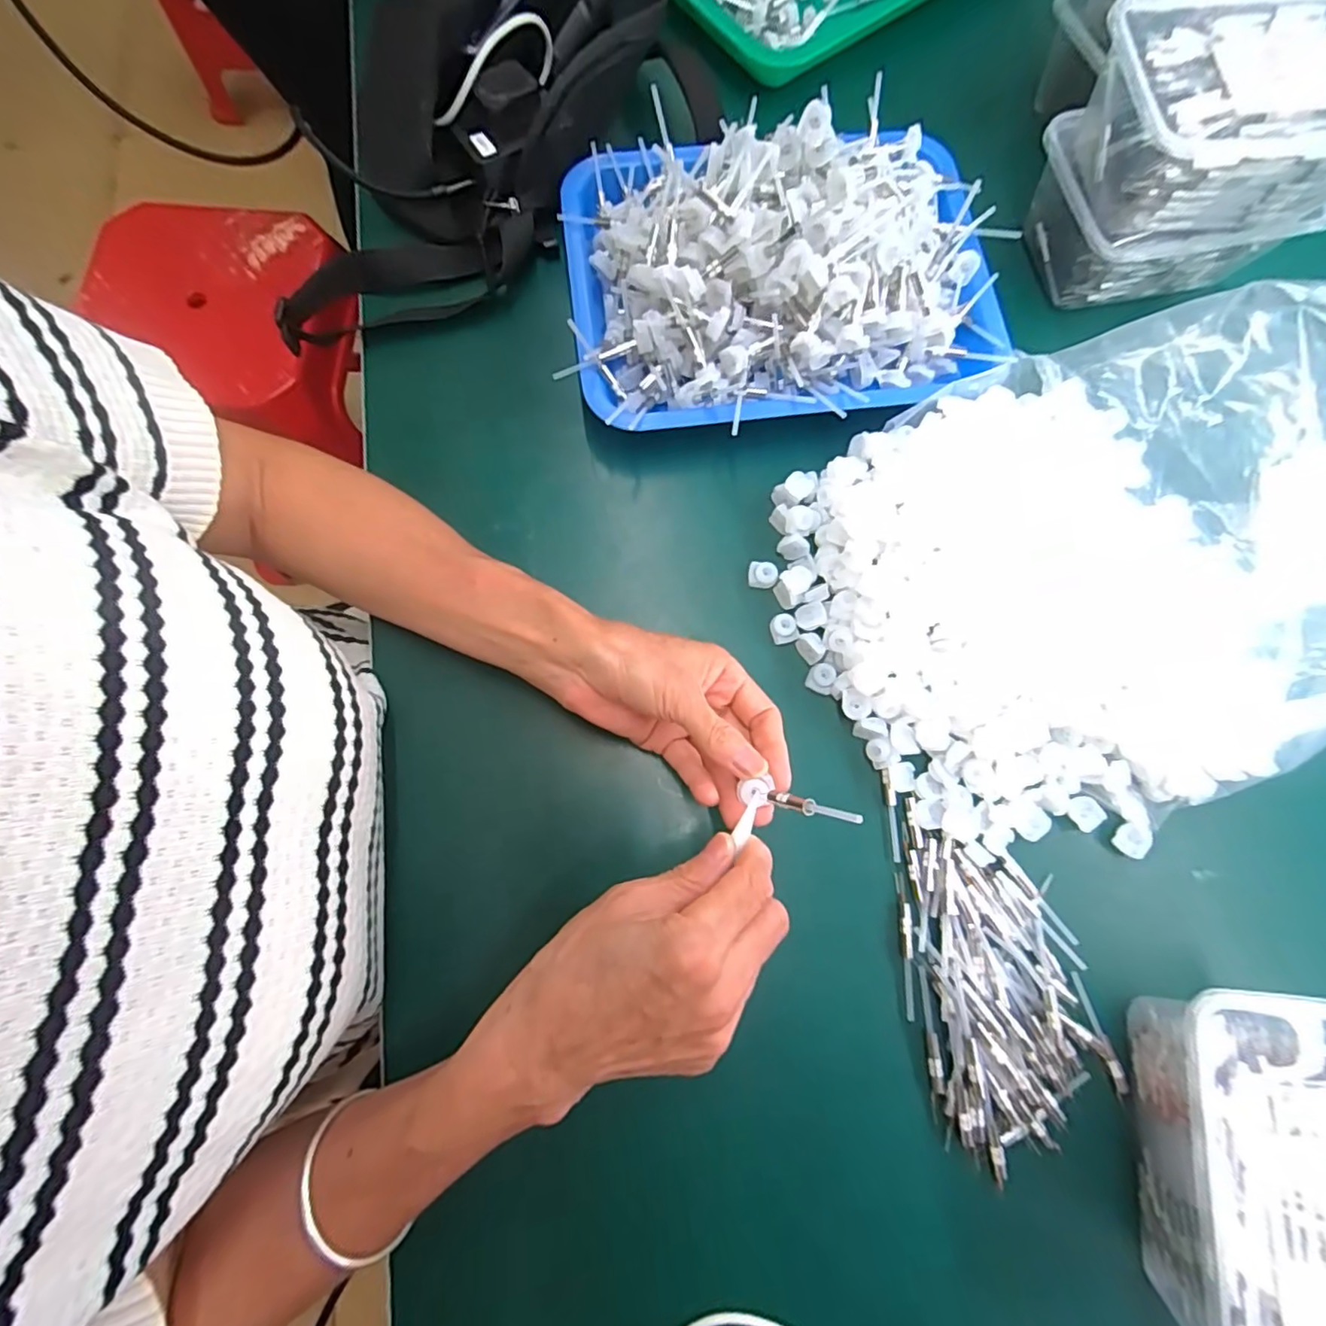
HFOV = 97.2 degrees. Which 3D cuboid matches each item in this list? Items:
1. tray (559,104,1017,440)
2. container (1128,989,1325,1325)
[{"bbox_3d":[0.076,-0.260,0.372,0.283,0.084,0.219,-1,77,-1],"label":"tray"},{"bbox_3d":[0.293,0.243,0.274,0.121,0.061,0.166,6,77,1],"label":"container"}]

